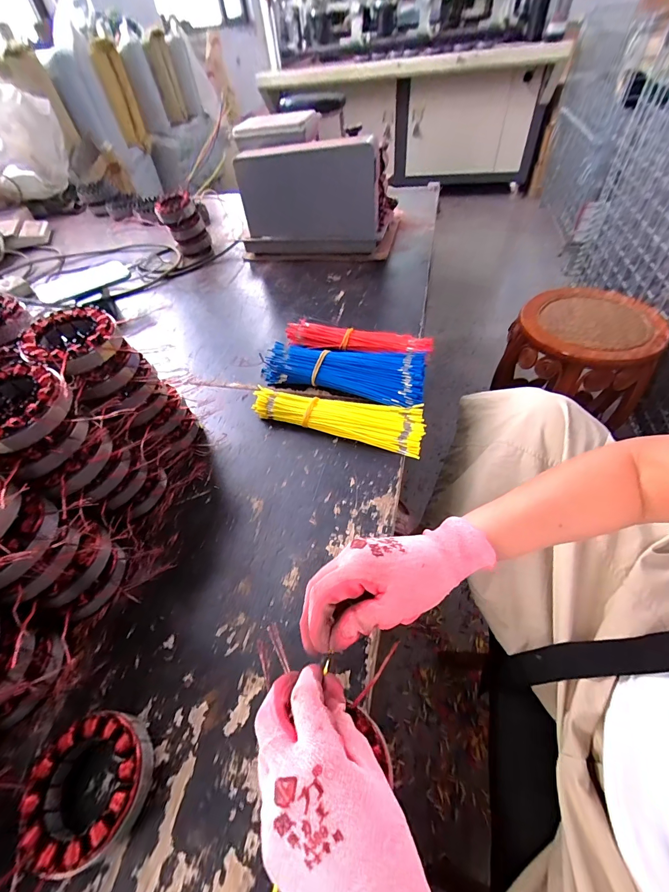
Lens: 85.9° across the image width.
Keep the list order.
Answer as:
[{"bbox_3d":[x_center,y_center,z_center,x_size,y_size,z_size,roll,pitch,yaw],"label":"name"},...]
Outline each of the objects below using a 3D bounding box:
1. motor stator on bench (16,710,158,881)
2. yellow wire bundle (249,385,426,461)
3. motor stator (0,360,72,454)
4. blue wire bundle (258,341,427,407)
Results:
[{"bbox_3d":[-0.189,0.261,0.275,0.083,0.028,0.088,-3,50,4],"label":"motor stator on bench"},{"bbox_3d":[0.005,-0.046,0.499,0.239,0.027,0.070,14,54,17],"label":"yellow wire bundle"},{"bbox_3d":[-0.285,-0.033,0.321,0.092,0.035,0.086,23,57,23],"label":"motor stator"},{"bbox_3d":[0.013,-0.117,0.548,0.245,0.041,0.093,12,53,16],"label":"blue wire bundle"}]

